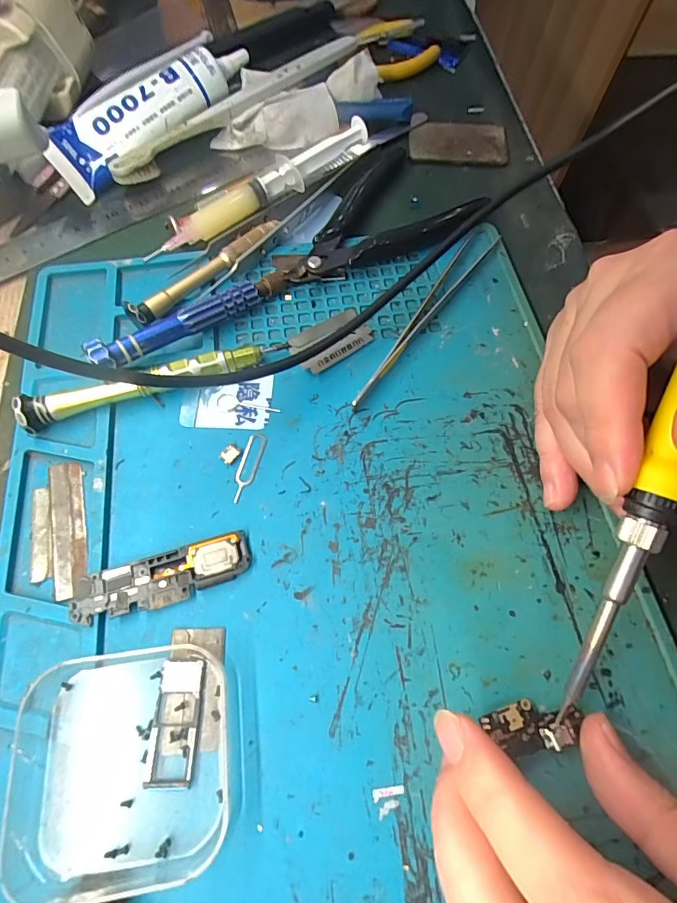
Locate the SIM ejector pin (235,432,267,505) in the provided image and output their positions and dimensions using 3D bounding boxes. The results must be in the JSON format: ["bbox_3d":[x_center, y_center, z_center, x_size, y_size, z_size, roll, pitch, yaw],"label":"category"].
[{"bbox_3d":[-0.039,0.007,0.192,0.008,0.004,0.032,14,66,3],"label":"SIM ejector pin"}]

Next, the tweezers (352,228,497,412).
[{"bbox_3d":[0.046,-0.070,0.222,0.015,0.008,0.128,30,69,13],"label":"tweezers"}]

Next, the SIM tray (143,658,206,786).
[{"bbox_3d":[-0.055,0.091,0.150,0.014,0.004,0.037,0,66,0],"label":"SIM tray"}]

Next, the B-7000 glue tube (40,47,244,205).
[{"bbox_3d":[-0.109,-0.204,0.267,0.134,0.035,0.047,-36,71,-15],"label":"B-7000 glue tube"}]

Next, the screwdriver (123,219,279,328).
[{"bbox_3d":[-0.065,-0.092,0.221,0.011,0.009,0.092,38,71,16],"label":"screwdriver"}]

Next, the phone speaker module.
[{"bbox_3d":[-0.067,0.049,0.171,0.065,0.006,0.019,-16,67,-7],"label":"phone speaker module"}]

